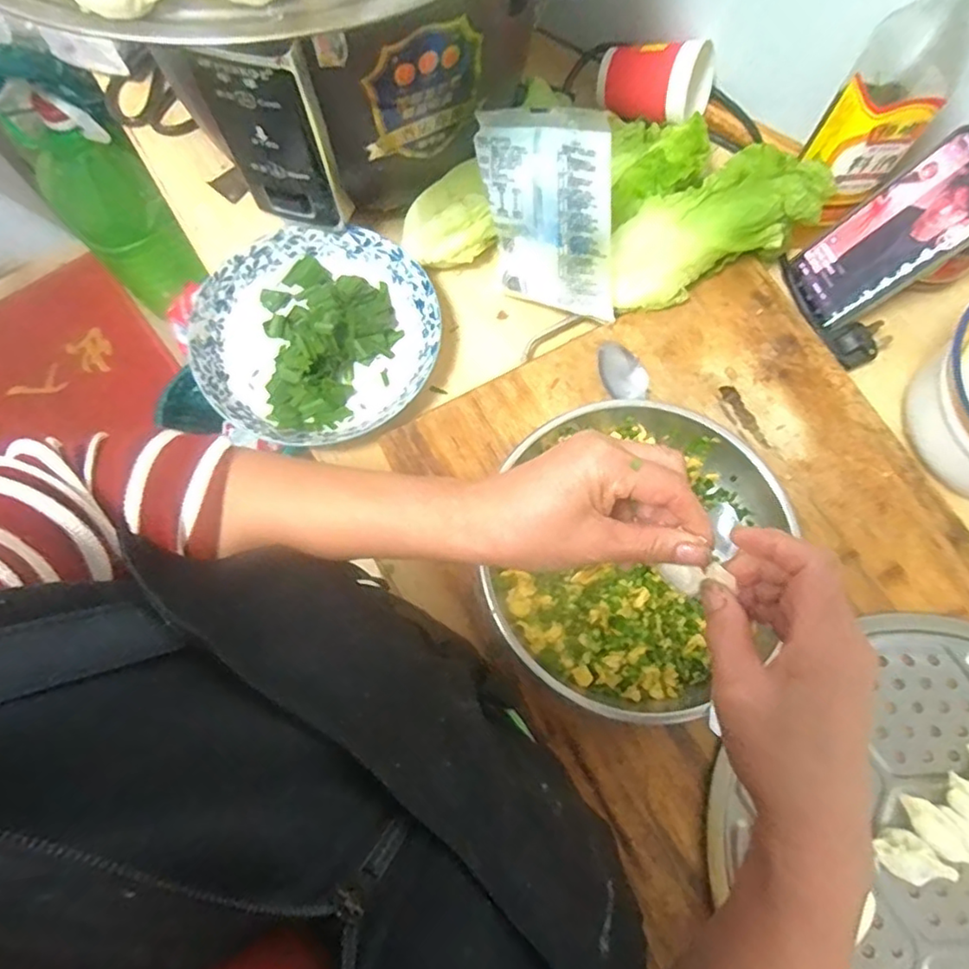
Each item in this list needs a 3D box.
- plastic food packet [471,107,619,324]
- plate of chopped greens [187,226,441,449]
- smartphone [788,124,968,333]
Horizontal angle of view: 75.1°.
[{"bbox_3d":[0.049,-0.206,0.494,0.104,0.155,0.024,16,47,25],"label":"plastic food packet"},{"bbox_3d":[-0.138,-0.126,0.526,0.191,0.036,0.188,0,74,0],"label":"plate of chopped greens"},{"bbox_3d":[0.330,-0.199,0.508,0.009,0.153,0.076,-12,70,-42],"label":"smartphone"}]

